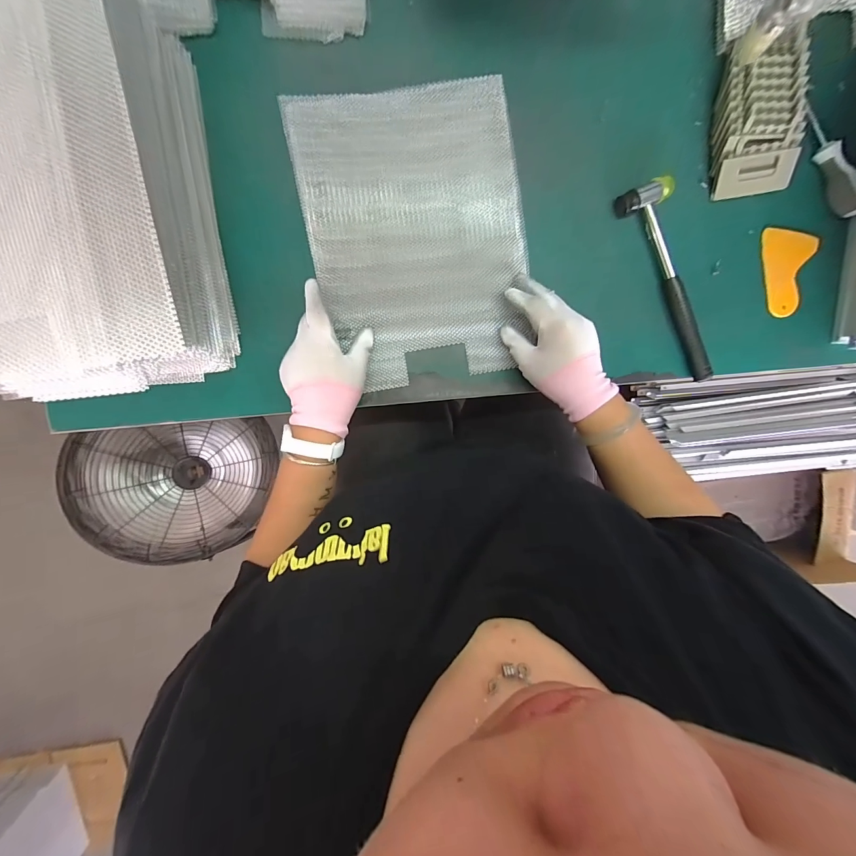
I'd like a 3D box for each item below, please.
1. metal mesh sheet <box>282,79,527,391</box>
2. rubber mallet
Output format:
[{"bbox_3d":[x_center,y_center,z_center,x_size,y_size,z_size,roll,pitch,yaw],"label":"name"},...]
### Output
[{"bbox_3d":[-0.009,-0.217,0.419,0.241,0.042,0.316,-10,96,-1],"label":"metal mesh sheet"},{"bbox_3d":[0.305,-0.177,0.445,0.057,0.027,0.242,-27,96,1],"label":"rubber mallet"}]

